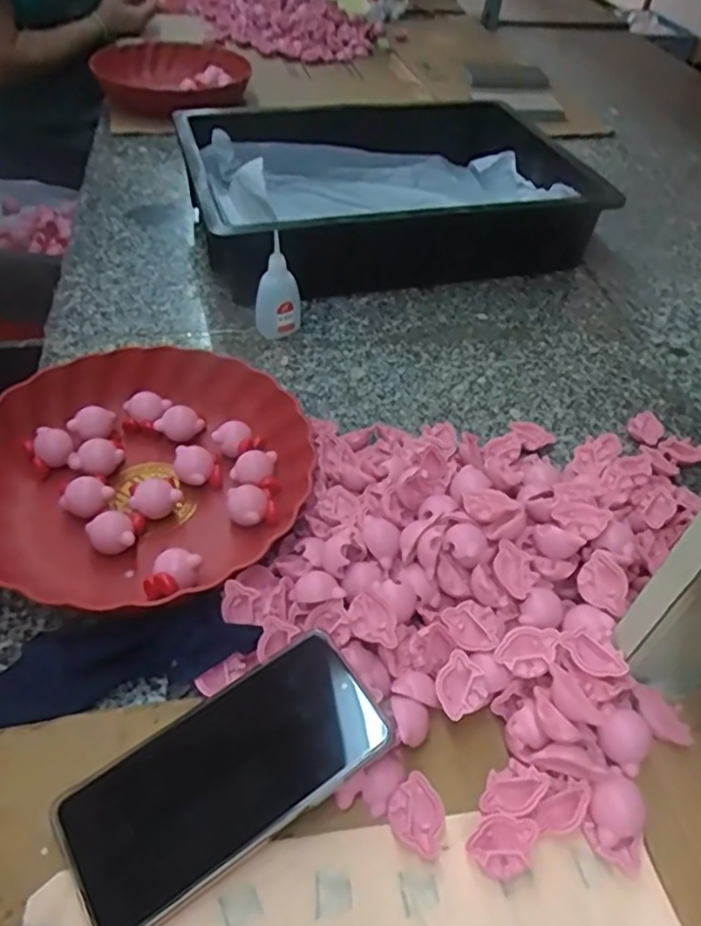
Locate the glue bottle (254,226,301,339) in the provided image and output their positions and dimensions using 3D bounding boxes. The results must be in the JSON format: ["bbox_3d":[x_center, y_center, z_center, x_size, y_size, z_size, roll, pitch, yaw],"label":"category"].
[{"bbox_3d":[-0.069,-0.161,0.620,0.042,0.099,0.033,0,46,-4],"label":"glue bottle"}]

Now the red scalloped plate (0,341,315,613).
[{"bbox_3d":[-0.145,0.003,0.478,0.227,0.051,0.237,2,46,-2],"label":"red scalloped plate"}]

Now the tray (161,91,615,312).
[{"bbox_3d":[0.029,-0.329,0.785,0.433,0.103,0.350,-15,49,-17],"label":"tray"}]

